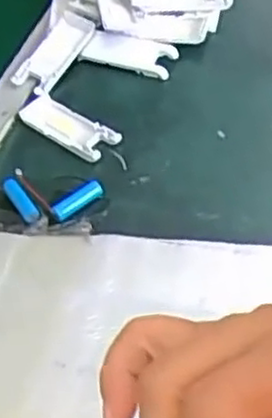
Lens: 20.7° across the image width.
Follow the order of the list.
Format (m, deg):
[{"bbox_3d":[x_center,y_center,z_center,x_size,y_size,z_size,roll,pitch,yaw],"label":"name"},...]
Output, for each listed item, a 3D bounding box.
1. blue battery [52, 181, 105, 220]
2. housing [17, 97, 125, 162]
[{"bbox_3d":[-0.050,-0.007,0.665,0.051,0.017,0.017,-35,54,-23],"label":"blue battery"},{"bbox_3d":[-0.067,-0.081,0.726,0.105,0.008,0.040,31,58,28],"label":"housing"}]

